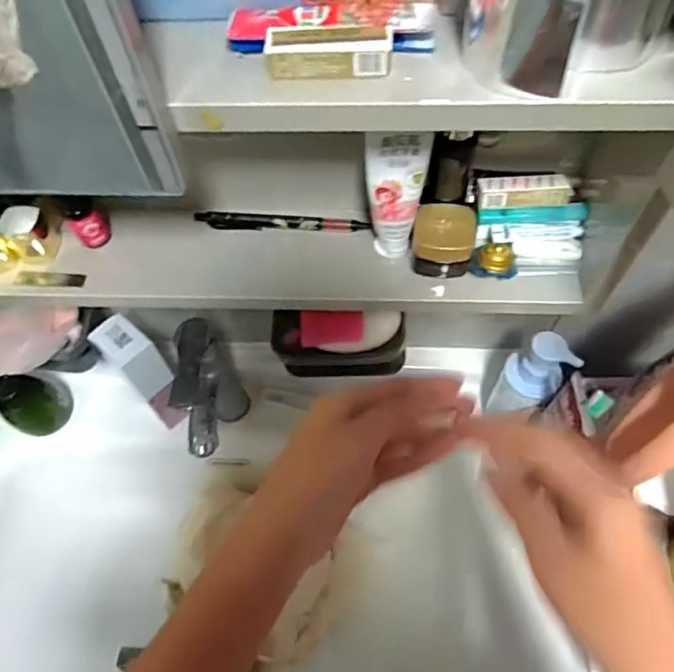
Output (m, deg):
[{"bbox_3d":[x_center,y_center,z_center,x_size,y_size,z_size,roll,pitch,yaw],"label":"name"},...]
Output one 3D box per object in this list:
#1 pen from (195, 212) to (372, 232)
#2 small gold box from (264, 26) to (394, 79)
[{"bbox_3d":[-0.045,-0.091,0.426,0.139,0.015,0.011,5,60,6],"label":"pen"},{"bbox_3d":[-0.004,-0.142,0.262,0.061,0.016,0.021,0,59,3],"label":"small gold box"}]

